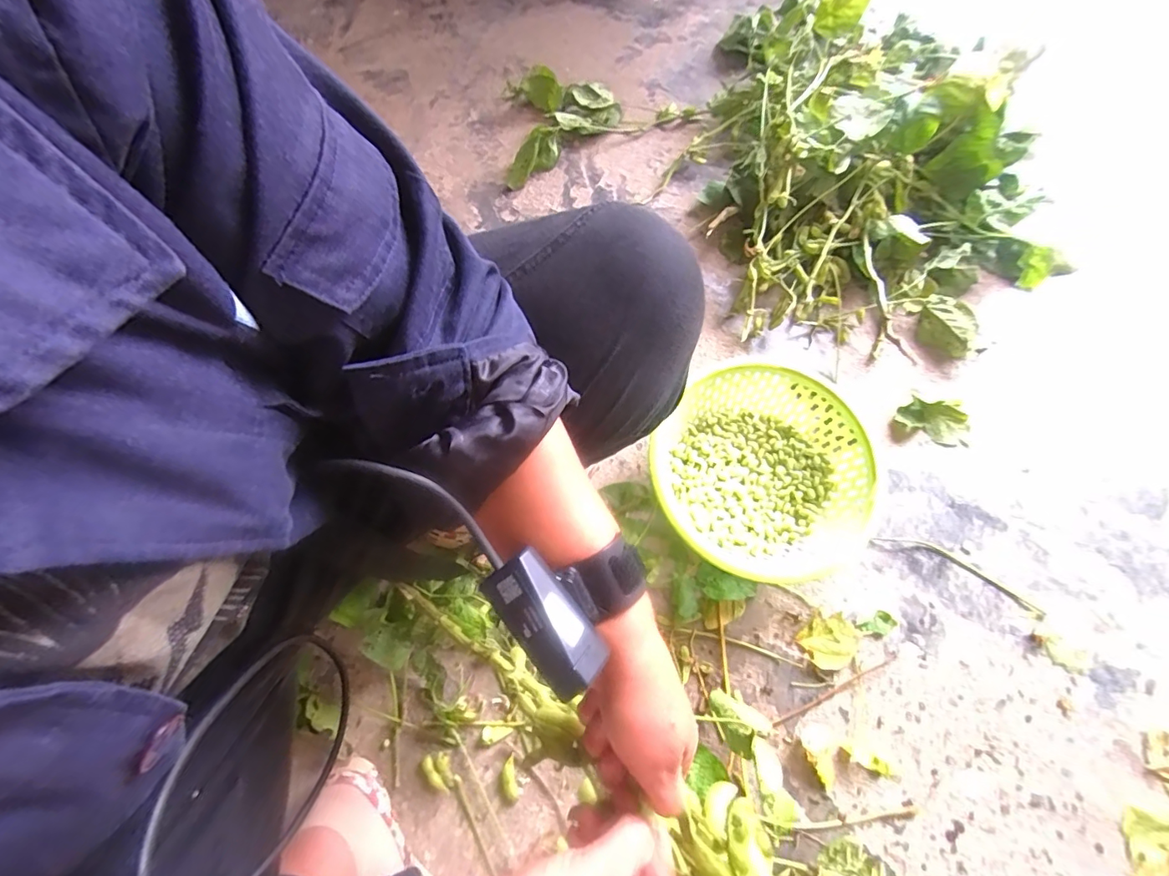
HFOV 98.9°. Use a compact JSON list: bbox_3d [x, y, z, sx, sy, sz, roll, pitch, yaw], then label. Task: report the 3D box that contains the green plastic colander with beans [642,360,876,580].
[{"bbox_3d":[0.222,0.048,0.653,0.264,0.100,0.263,0,72,0],"label":"green plastic colander with beans"}]

